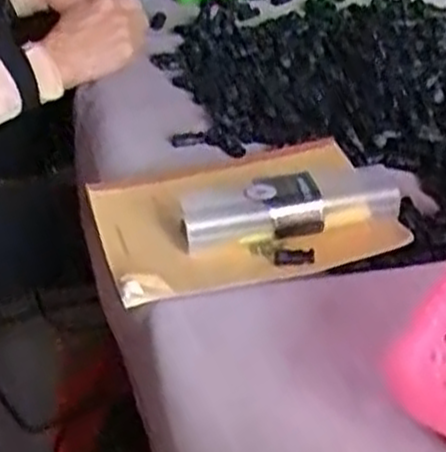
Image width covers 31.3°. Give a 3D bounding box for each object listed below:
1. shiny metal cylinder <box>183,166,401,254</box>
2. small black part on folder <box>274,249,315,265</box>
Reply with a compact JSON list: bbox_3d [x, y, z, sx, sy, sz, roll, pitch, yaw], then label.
[{"bbox_3d":[0.047,-0.014,0.569,0.156,0.037,0.046,-9,40,-8],"label":"shiny metal cylinder"},{"bbox_3d":[0.049,0.021,0.547,0.027,0.006,0.009,4,38,5],"label":"small black part on folder"}]

